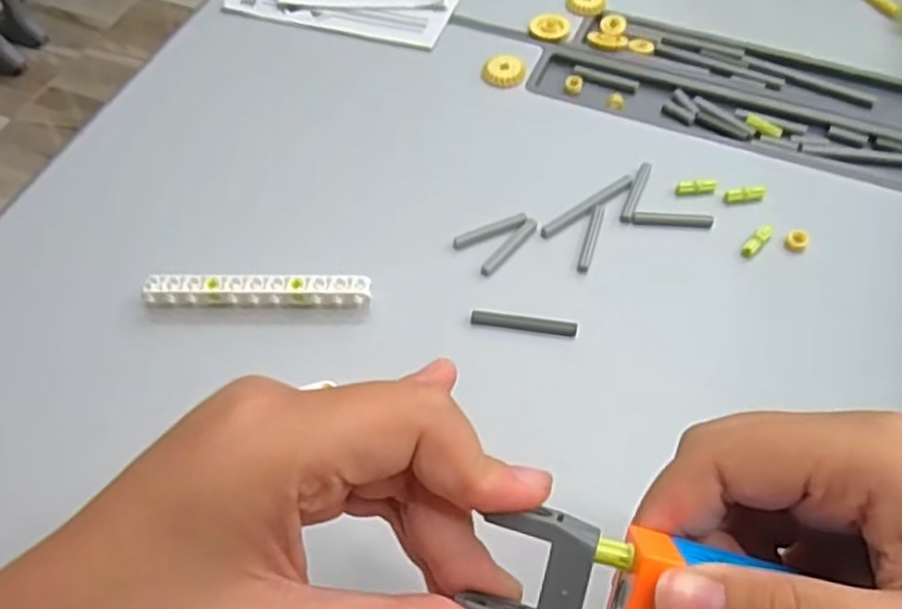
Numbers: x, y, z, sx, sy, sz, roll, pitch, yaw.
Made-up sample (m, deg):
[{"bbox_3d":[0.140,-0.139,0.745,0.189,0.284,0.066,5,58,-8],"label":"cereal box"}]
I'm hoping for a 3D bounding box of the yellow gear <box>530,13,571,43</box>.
[{"bbox_3d":[0.063,-0.175,0.468,0.022,0.005,0.023,-1,56,1],"label":"yellow gear"}]

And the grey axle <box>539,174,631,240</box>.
[{"bbox_3d":[0.071,-0.051,0.383,0.059,0.004,0.007,-30,61,-17],"label":"grey axle"}]

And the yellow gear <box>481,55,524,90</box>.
[{"bbox_3d":[0.032,-0.139,0.442,0.023,0.007,0.021,-1,56,1],"label":"yellow gear"}]

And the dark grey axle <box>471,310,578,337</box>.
[{"bbox_3d":[0.034,0.009,0.349,0.049,0.004,0.006,6,57,6],"label":"dark grey axle"}]

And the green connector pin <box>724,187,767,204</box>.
[{"bbox_3d":[0.153,-0.057,0.386,0.021,0.005,0.006,-5,56,-2],"label":"green connector pin"}]

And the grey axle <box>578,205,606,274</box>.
[{"bbox_3d":[0.070,-0.035,0.373,0.006,0.004,0.040,14,58,11],"label":"grey axle"}]

